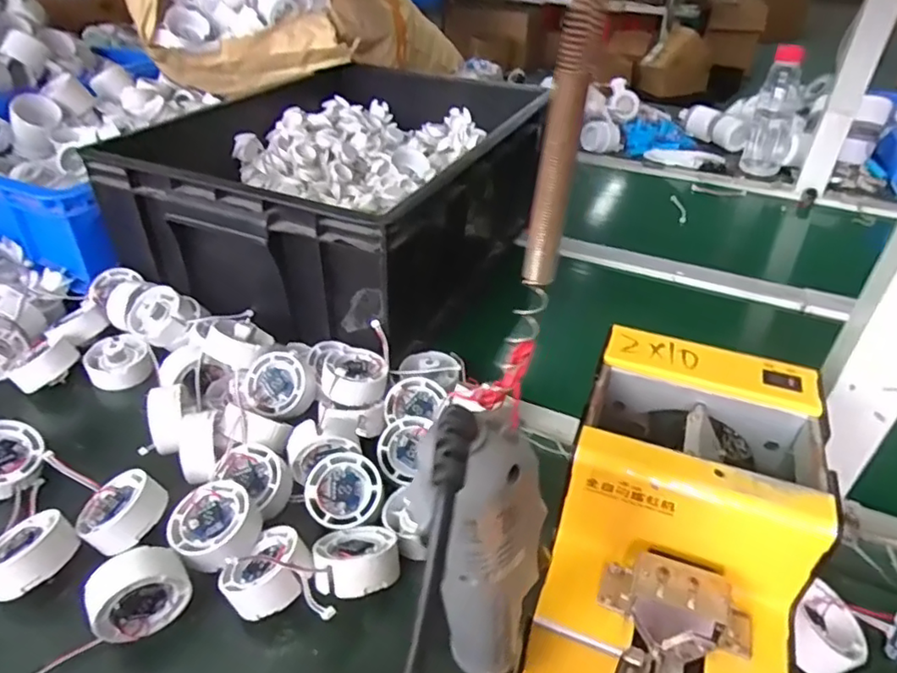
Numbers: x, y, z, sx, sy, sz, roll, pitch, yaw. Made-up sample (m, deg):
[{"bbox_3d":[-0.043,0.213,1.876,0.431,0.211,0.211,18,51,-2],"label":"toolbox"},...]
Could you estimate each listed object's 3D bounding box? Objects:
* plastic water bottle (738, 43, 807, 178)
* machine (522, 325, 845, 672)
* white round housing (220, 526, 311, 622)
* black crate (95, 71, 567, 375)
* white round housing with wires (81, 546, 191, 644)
[{"bbox_3d":[0.544,-0.373,0.998,0.070,0.180,0.063,22,41,25],"label":"plastic water bottle"},{"bbox_3d":[0.130,0.115,0.352,0.122,0.144,0.183,14,40,17],"label":"machine"},{"bbox_3d":[-0.115,0.151,0.384,0.053,0.028,0.053,-24,21,10],"label":"white round housing"},{"bbox_3d":[-0.122,-0.194,0.750,0.390,0.171,0.477,18,41,21],"label":"black crate"},{"bbox_3d":[-0.190,0.158,0.371,0.055,0.056,0.024,-24,44,-28],"label":"white round housing with wires"}]

